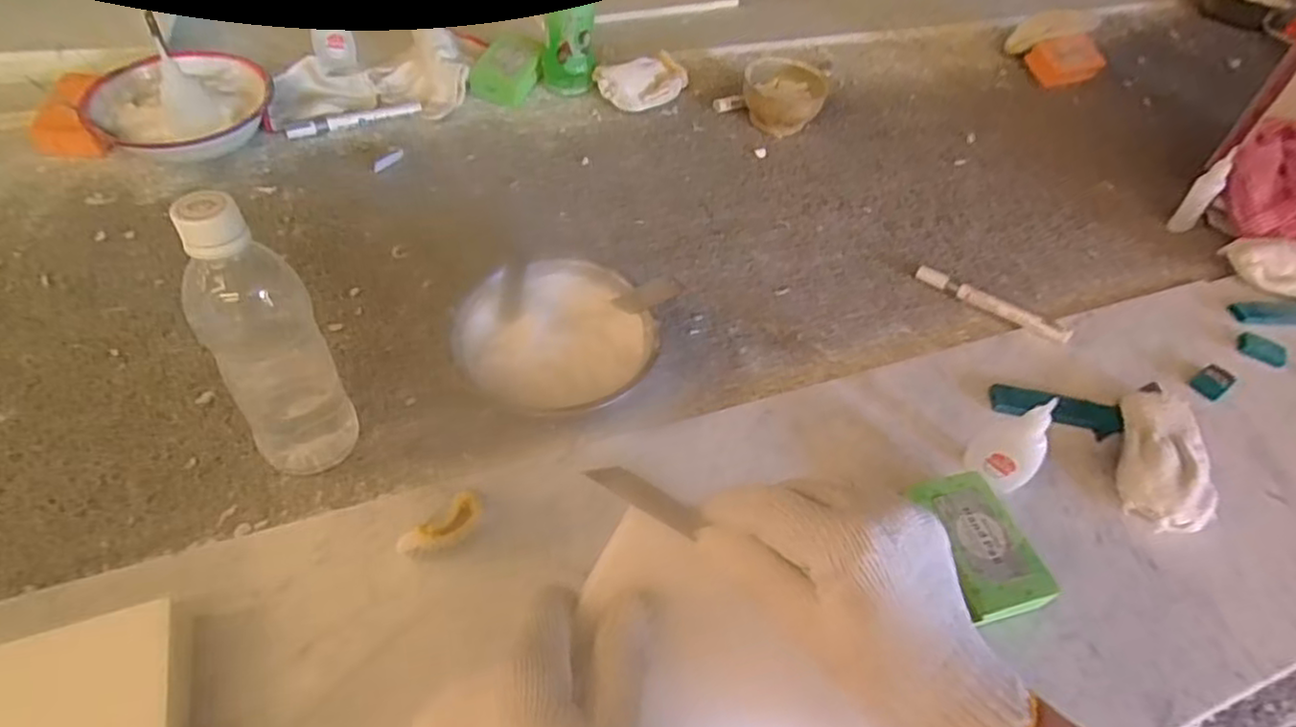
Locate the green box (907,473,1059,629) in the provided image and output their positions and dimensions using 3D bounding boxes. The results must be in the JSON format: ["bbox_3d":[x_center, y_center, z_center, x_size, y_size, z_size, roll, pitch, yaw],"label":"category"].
[{"bbox_3d":[0.222,0.124,0.465,0.057,0.032,0.094,-10,52,-14],"label":"green box"}]

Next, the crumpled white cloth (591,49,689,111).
[{"bbox_3d":[-0.002,-0.339,0.829,0.117,0.041,0.062,-27,58,-25],"label":"crumpled white cloth"}]

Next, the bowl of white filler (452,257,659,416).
[{"bbox_3d":[-0.072,-0.016,0.545,0.155,0.048,0.136,-12,52,-16],"label":"bowl of white filler"}]

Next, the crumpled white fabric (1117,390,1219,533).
[{"bbox_3d":[0.399,0.070,0.529,0.061,0.027,0.129,20,51,11],"label":"crumpled white fabric"}]

